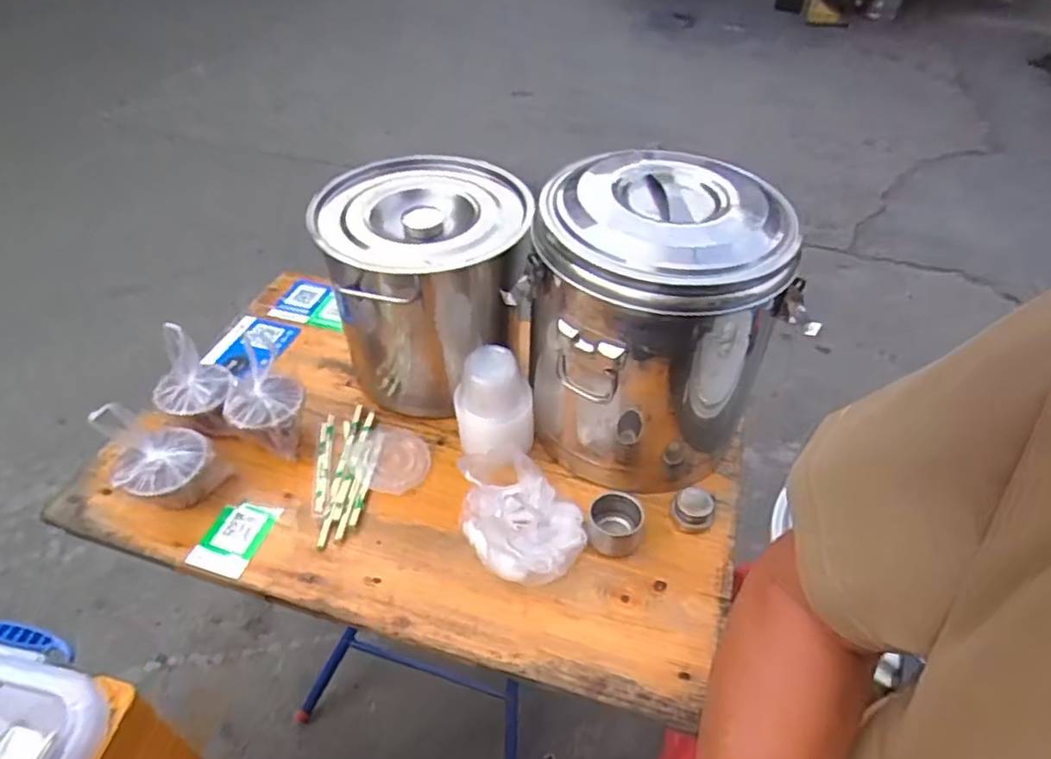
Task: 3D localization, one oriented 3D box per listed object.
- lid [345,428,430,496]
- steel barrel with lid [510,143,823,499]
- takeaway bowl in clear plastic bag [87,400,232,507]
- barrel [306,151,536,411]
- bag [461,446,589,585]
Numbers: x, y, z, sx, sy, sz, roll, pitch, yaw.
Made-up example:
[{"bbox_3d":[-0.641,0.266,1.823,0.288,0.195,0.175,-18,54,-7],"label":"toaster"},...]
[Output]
[{"bbox_3d":[-0.205,0.116,0.963,0.115,0.020,0.122,0,45,0],"label":"lid"},{"bbox_3d":[0.170,-0.085,0.906,0.316,0.386,0.311,8,45,7],"label":"steel barrel with lid"},{"bbox_3d":[-0.492,0.107,0.871,0.129,0.162,0.116,-24,50,-23],"label":"takeaway bowl in clear plastic bag"},{"bbox_3d":[-0.150,-0.136,1.013,0.304,0.297,0.339,2,45,1],"label":"barrel"},{"bbox_3d":[-0.017,0.176,0.843,0.189,0.090,0.148,14,47,13],"label":"bag"}]

